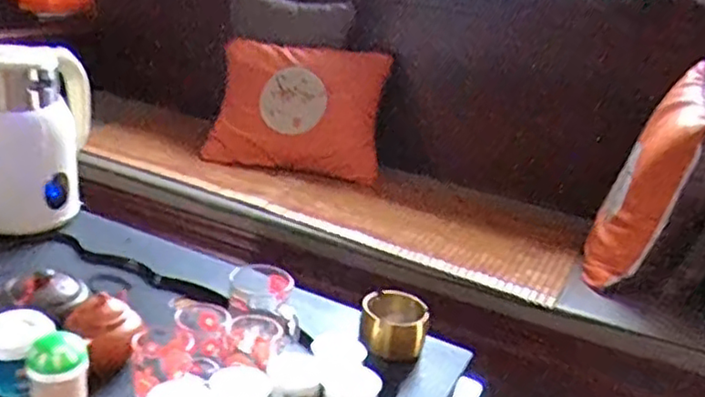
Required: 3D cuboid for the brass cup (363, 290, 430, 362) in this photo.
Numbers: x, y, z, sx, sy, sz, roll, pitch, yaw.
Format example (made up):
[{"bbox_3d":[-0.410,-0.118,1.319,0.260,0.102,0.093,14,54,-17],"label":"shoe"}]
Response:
[{"bbox_3d":[0.049,0.149,0.794,0.078,0.047,0.076,7,22,-1],"label":"brass cup"}]

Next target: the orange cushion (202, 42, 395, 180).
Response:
[{"bbox_3d":[-0.134,-0.249,1.829,0.455,0.305,0.147,13,23,14],"label":"orange cushion"}]

